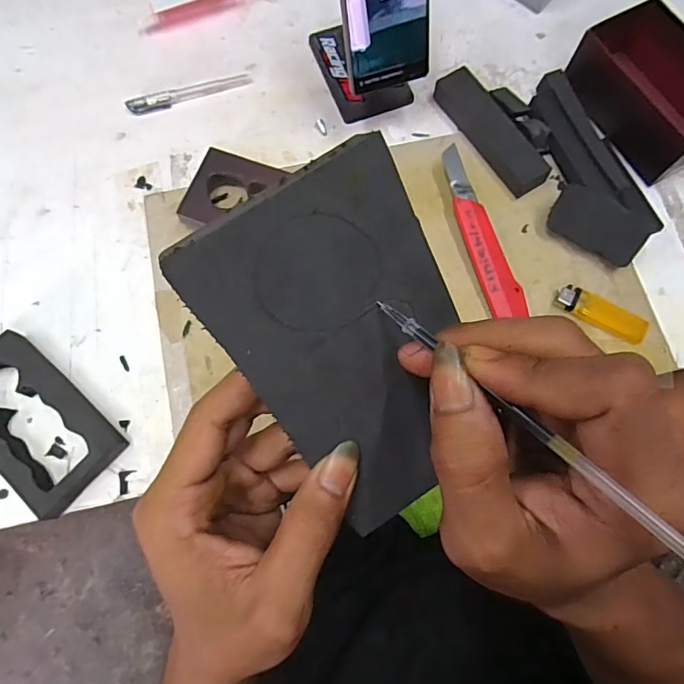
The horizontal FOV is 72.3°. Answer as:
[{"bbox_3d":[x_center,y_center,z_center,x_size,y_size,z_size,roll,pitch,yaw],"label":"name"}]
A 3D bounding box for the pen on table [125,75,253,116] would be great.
[{"bbox_3d":[-0.163,-0.267,0.501,0.131,0.007,0.019,-18,76,-6],"label":"pen on table"}]

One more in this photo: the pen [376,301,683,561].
[{"bbox_3d":[0.057,0.025,0.139,0.005,0.004,0.126,-43,64,-11],"label":"pen"}]

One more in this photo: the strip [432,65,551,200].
[{"bbox_3d":[0.153,-0.217,0.476,0.041,0.021,0.151,-29,77,-9],"label":"strip"}]

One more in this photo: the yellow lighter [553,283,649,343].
[{"bbox_3d":[0.234,-0.025,0.425,0.080,0.015,0.025,28,76,6],"label":"yellow lighter"}]

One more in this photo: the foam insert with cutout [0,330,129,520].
[{"bbox_3d":[-0.261,0.069,0.399,0.149,0.028,0.081,41,78,9],"label":"foam insert with cutout"}]

